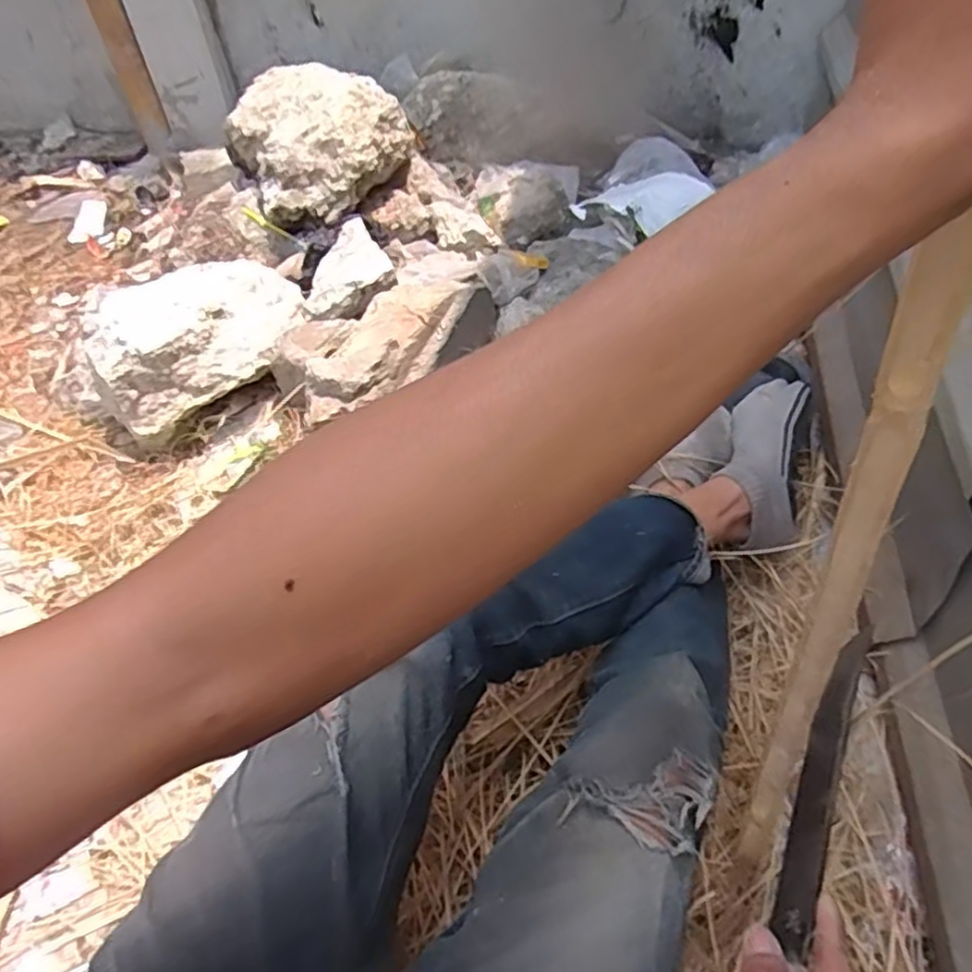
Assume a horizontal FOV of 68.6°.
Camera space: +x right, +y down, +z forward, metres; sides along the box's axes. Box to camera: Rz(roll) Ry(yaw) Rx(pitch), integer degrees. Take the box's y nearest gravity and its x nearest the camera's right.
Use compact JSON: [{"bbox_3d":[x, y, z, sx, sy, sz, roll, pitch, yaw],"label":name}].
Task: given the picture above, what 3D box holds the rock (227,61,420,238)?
[{"bbox_3d":[-0.349,-0.724,1.473,0.320,0.178,0.389,-25,51,-15],"label":"rock"}]

